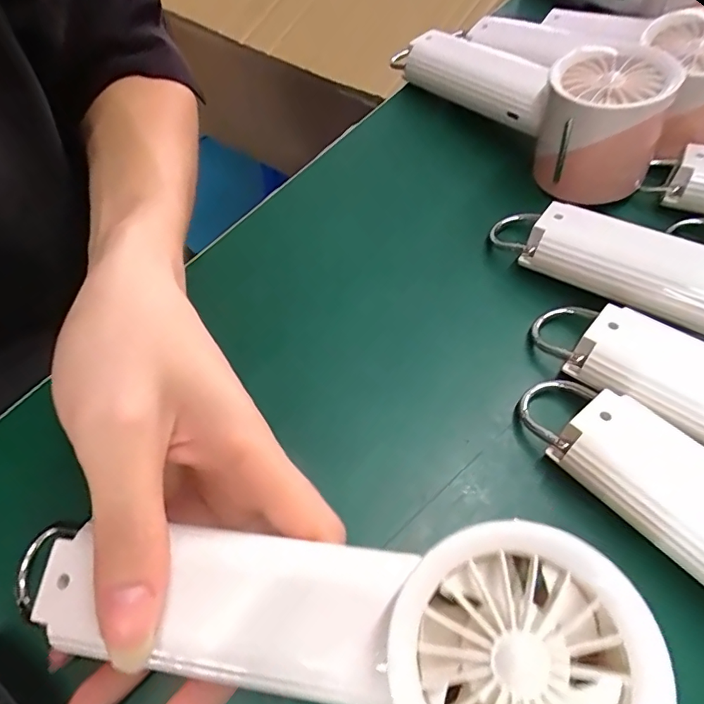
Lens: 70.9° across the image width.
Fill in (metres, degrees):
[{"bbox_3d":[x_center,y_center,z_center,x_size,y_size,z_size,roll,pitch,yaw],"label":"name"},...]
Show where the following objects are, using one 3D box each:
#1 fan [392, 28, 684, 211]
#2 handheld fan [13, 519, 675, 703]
[{"bbox_3d":[0.102,-0.159,0.299,0.053,0.081,0.170,-28,62,-16],"label":"fan"},{"bbox_3d":[-0.014,0.076,0.137,0.172,0.030,0.057,-1,57,20],"label":"handheld fan"}]

